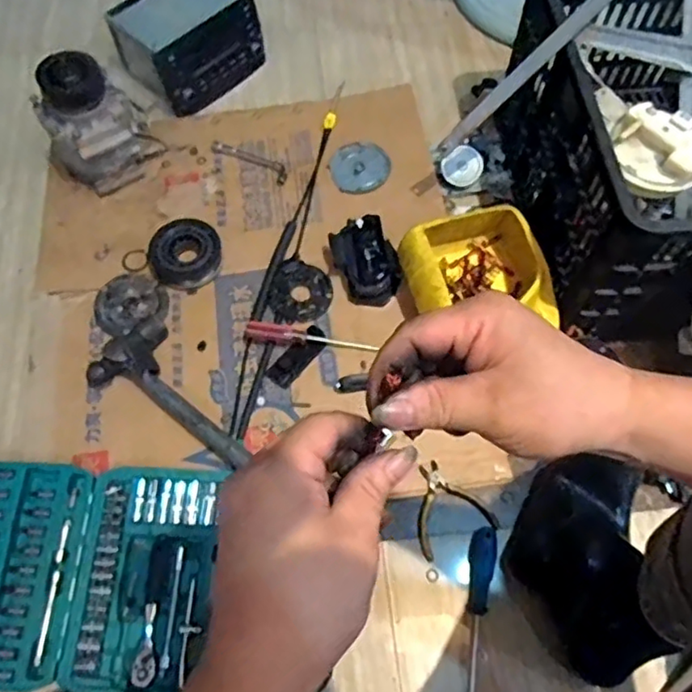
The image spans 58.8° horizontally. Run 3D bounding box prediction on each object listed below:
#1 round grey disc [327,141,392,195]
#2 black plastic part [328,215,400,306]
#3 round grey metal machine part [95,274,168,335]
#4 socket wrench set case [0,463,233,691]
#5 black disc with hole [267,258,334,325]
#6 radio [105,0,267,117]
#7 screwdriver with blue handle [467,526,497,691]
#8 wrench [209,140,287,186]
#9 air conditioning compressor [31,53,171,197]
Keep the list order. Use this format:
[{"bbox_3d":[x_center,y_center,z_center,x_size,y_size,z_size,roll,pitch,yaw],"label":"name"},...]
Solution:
[{"bbox_3d":[0.021,-0.290,0.990,0.099,0.010,0.092,0,64,0],"label":"round grey disc"},{"bbox_3d":[0.028,-0.119,0.880,0.084,0.060,0.117,-17,62,-3],"label":"black plastic part"},{"bbox_3d":[-0.311,-0.059,0.892,0.098,0.024,0.100,0,64,0],"label":"round grey metal machine part"},{"bbox_3d":[-0.343,0.267,0.729,0.364,0.048,0.250,2,64,1],"label":"socket wrench set case"},{"bbox_3d":[-0.068,-0.079,0.888,0.091,0.004,0.091,1,75,-3],"label":"black disc with hole"},{"bbox_3d":[-0.278,-0.543,1.087,0.208,0.123,0.193,-41,66,-15],"label":"radio"},{"bbox_3d":[0.151,0.309,0.714,0.027,0.035,0.200,11,65,5],"label":"screwdriver with blue handle"},{"bbox_3d":[-0.159,-0.310,1.022,0.151,0.011,0.034,31,68,14],"label":"wrench"},{"bbox_3d":[-0.390,-0.343,0.951,0.163,0.197,0.106,-31,64,-10],"label":"air conditioning compressor"}]

